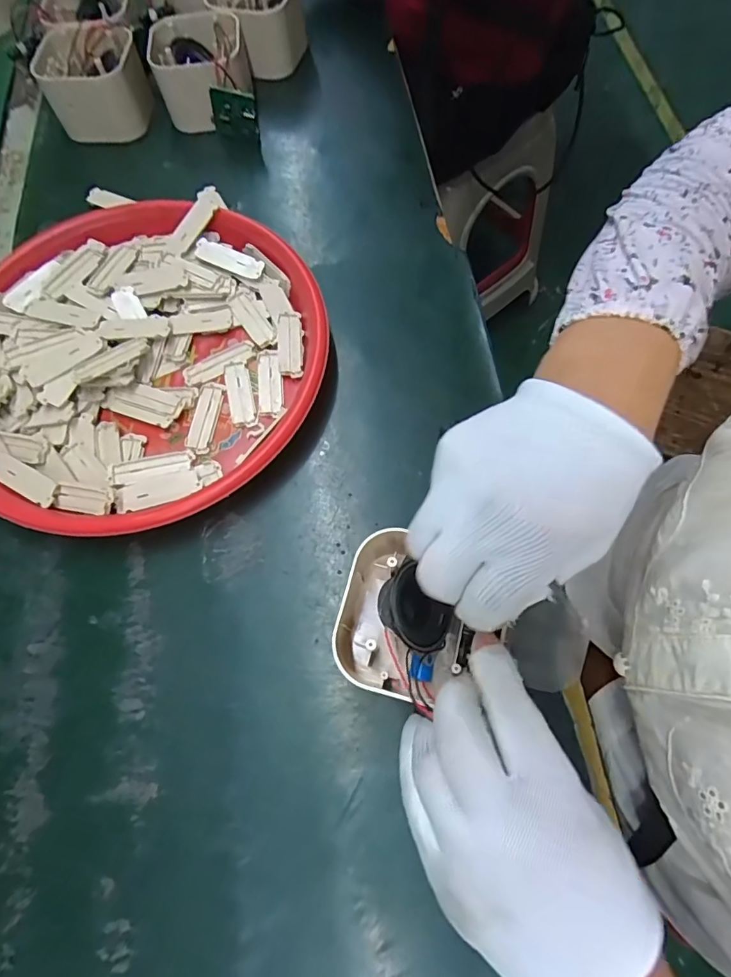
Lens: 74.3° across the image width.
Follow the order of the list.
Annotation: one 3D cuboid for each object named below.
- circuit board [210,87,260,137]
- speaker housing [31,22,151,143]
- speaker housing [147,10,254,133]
[{"bbox_3d":[-0.128,-0.368,0.473,0.044,0.038,0.004,10,63,1],"label":"circuit board"},{"bbox_3d":[-0.272,-0.410,0.495,0.101,0.062,0.089,-5,69,1],"label":"speaker housing"},{"bbox_3d":[-0.166,-0.416,0.492,0.095,0.065,0.096,-7,69,0],"label":"speaker housing"}]

